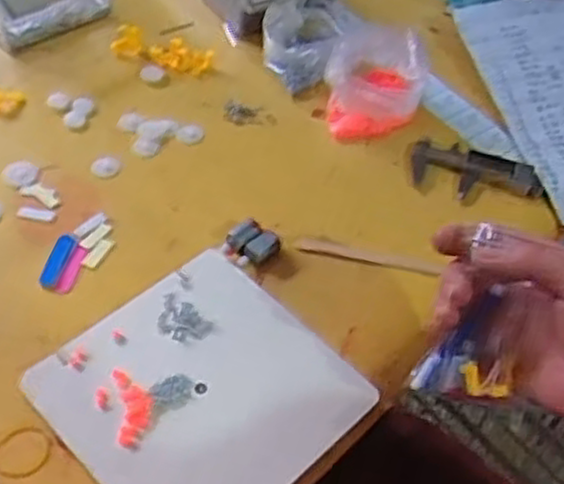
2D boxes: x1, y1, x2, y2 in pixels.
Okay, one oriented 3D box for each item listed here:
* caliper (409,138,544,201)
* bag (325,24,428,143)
[{"bbox_3d":[0.169,-0.061,0.676,0.114,0.018,0.056,17,51,10],"label":"caliper"},{"bbox_3d":[0.085,-0.147,0.704,0.086,0.060,0.104,9,50,3],"label":"bag"}]

